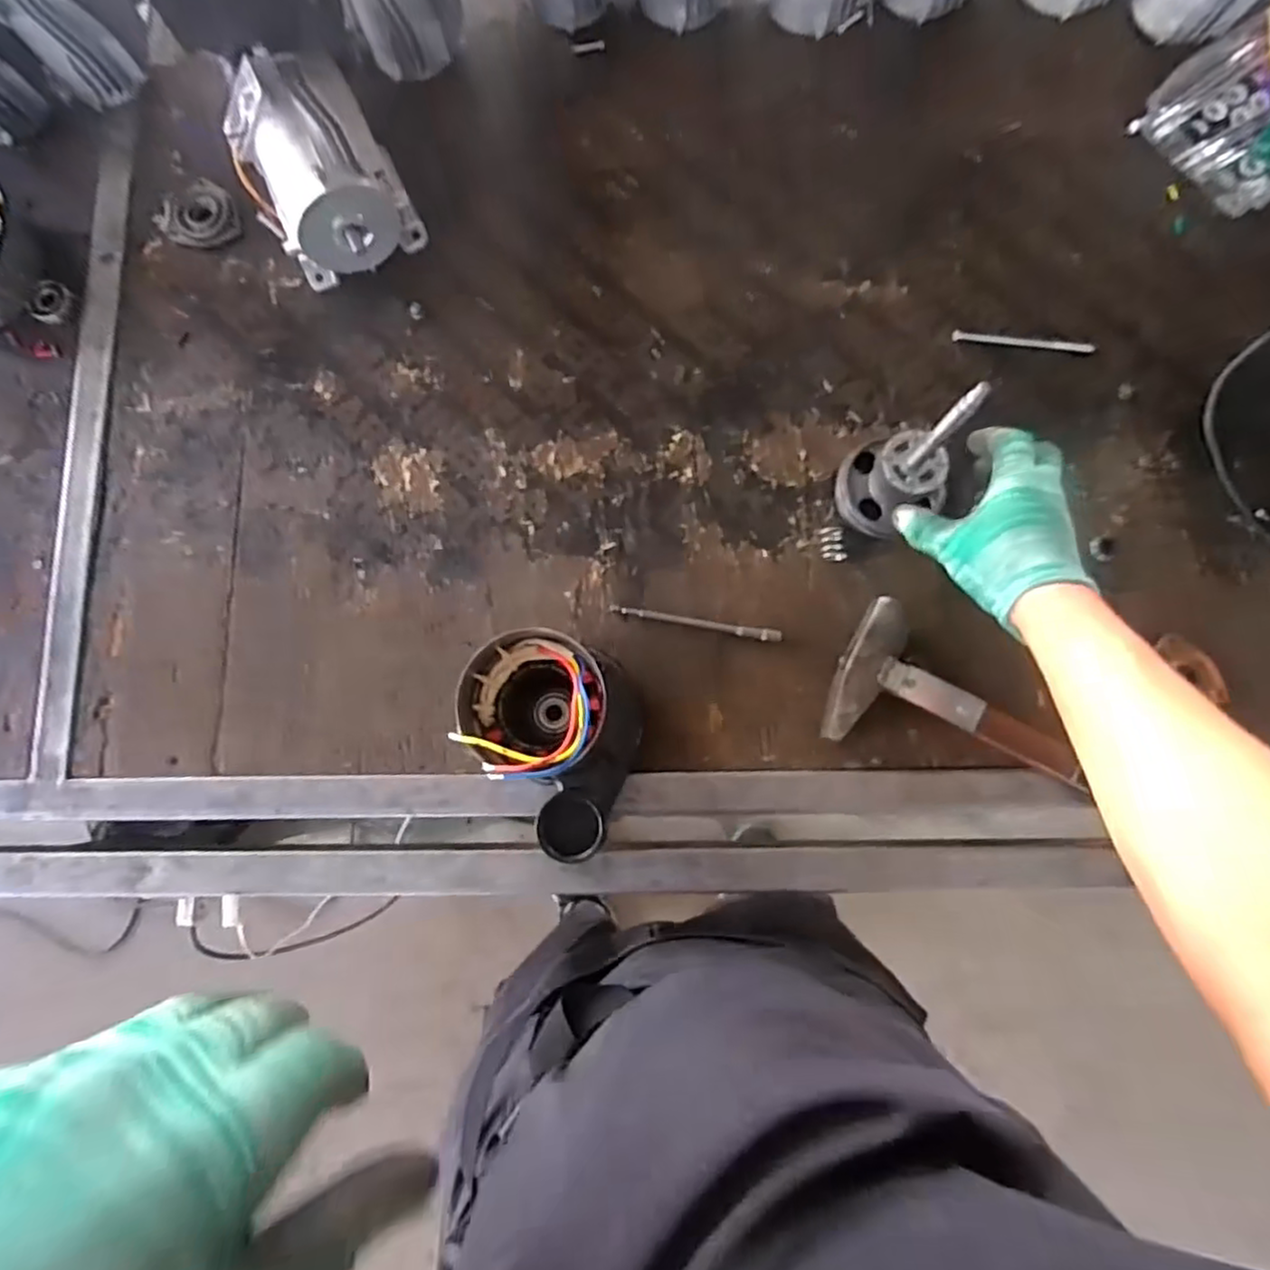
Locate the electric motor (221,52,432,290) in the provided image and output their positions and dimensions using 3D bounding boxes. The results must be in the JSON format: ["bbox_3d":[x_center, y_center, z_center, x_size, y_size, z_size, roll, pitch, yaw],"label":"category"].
[{"bbox_3d":[-0.279,-0.405,0.615,0.119,0.122,0.154,-32,82,-2],"label":"electric motor"}]

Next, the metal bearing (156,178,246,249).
[{"bbox_3d":[-0.423,-0.403,0.671,0.074,0.014,0.070,0,82,2],"label":"metal bearing"}]

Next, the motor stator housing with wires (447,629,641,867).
[{"bbox_3d":[-0.052,0.080,0.503,0.100,0.181,0.147,-1,82,2],"label":"motor stator housing with wires"}]

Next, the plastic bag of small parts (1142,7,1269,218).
[{"bbox_3d":[0.585,-0.499,0.648,0.169,0.030,0.143,-40,82,-4],"label":"plastic bag of small parts"}]

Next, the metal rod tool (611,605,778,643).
[{"bbox_3d":[0.053,-0.010,0.599,0.147,0.007,0.011,9,82,3],"label":"metal rod tool"}]

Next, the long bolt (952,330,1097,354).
[{"bbox_3d":[0.356,-0.269,0.633,0.128,0.007,0.012,8,82,3],"label":"long bolt"}]

